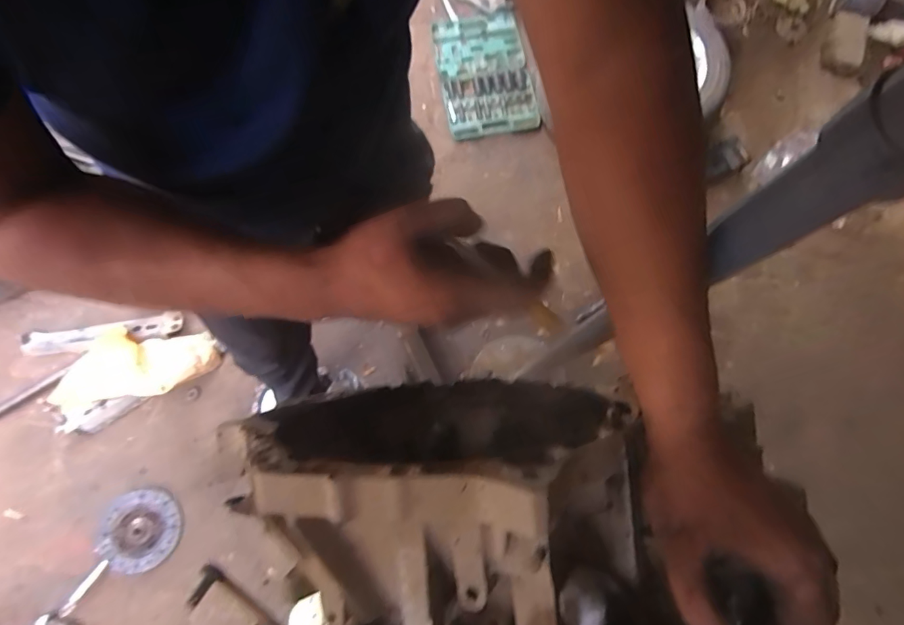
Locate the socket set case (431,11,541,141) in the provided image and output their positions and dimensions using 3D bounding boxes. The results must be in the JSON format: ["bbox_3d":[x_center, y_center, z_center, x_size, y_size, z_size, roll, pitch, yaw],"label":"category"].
[{"bbox_3d":[0.111,-0.849,1.635,0.312,0.054,0.475,-10,74,-2],"label":"socket set case"}]

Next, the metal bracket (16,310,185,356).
[{"bbox_3d":[-1.077,0.065,1.397,0.514,0.028,0.082,-10,74,-2],"label":"metal bracket"}]

